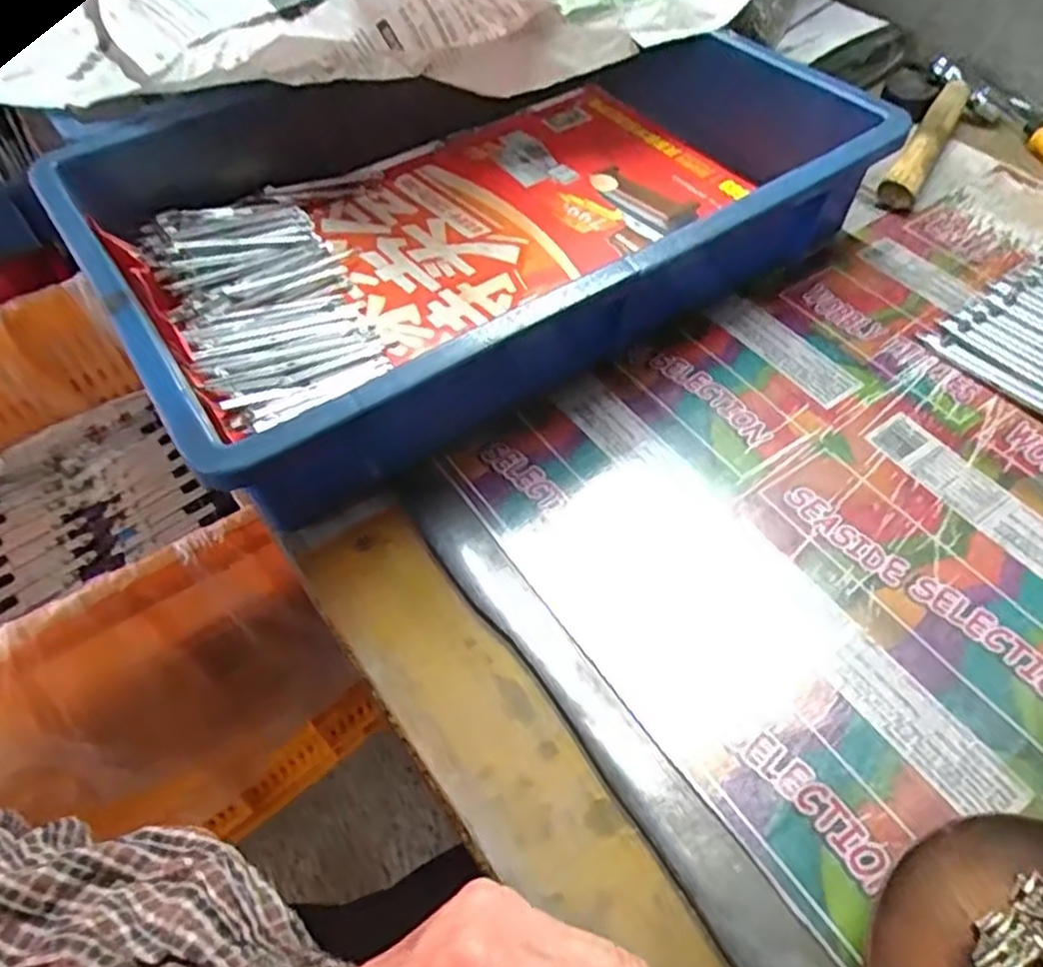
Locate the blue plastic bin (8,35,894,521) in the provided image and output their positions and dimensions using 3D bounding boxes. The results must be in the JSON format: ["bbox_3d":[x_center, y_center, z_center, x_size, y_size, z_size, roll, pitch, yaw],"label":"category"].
[{"bbox_3d":[-0.036,-0.178,0.461,0.414,0.082,0.313,-31,58,-18],"label":"blue plastic bin"}]

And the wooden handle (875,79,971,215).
[{"bbox_3d":[0.284,-0.236,0.521,0.024,0.025,0.139,28,60,22],"label":"wooden handle"}]

